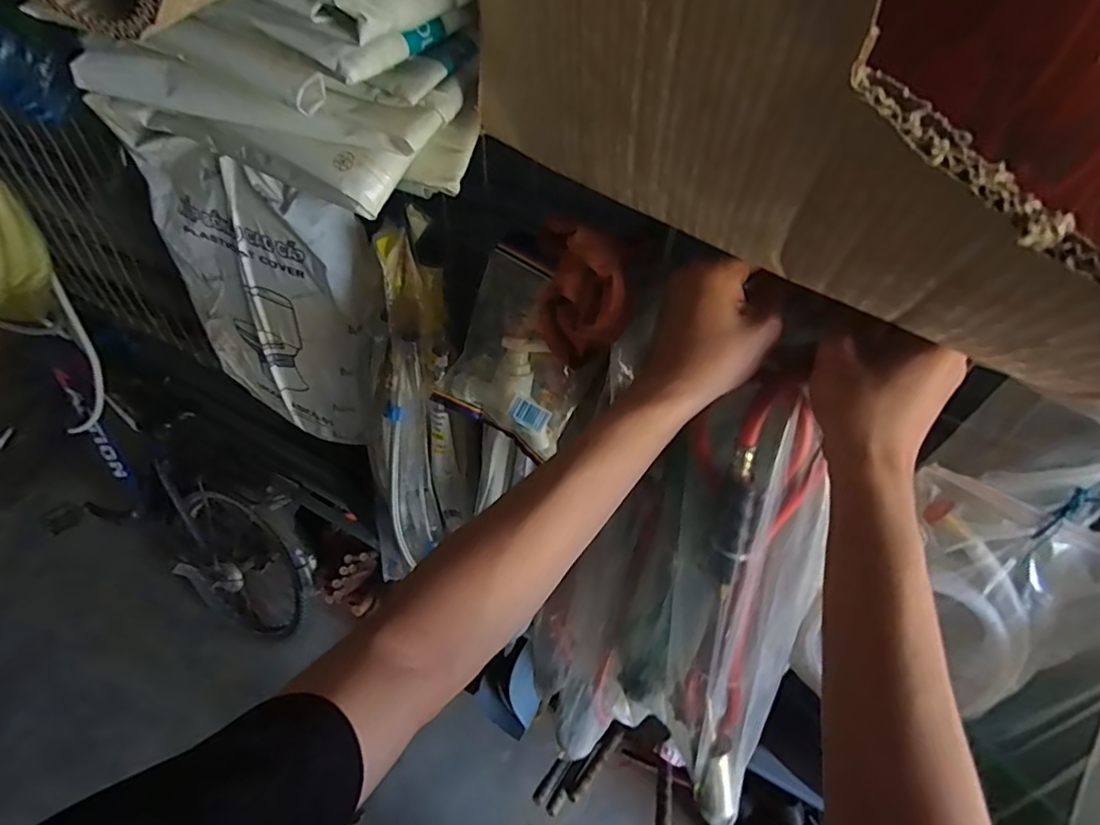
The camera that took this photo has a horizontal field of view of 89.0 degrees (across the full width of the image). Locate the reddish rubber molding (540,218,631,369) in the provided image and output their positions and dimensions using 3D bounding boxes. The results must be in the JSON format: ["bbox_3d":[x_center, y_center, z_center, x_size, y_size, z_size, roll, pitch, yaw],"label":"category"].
[{"bbox_3d":[0.021,-0.088,0.449,0.033,0.107,0.096,-26,54,-23],"label":"reddish rubber molding"}]

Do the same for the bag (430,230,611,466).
[{"bbox_3d":[-0.022,-0.056,0.515,0.131,0.171,0.041,30,16,7],"label":"bag"}]

